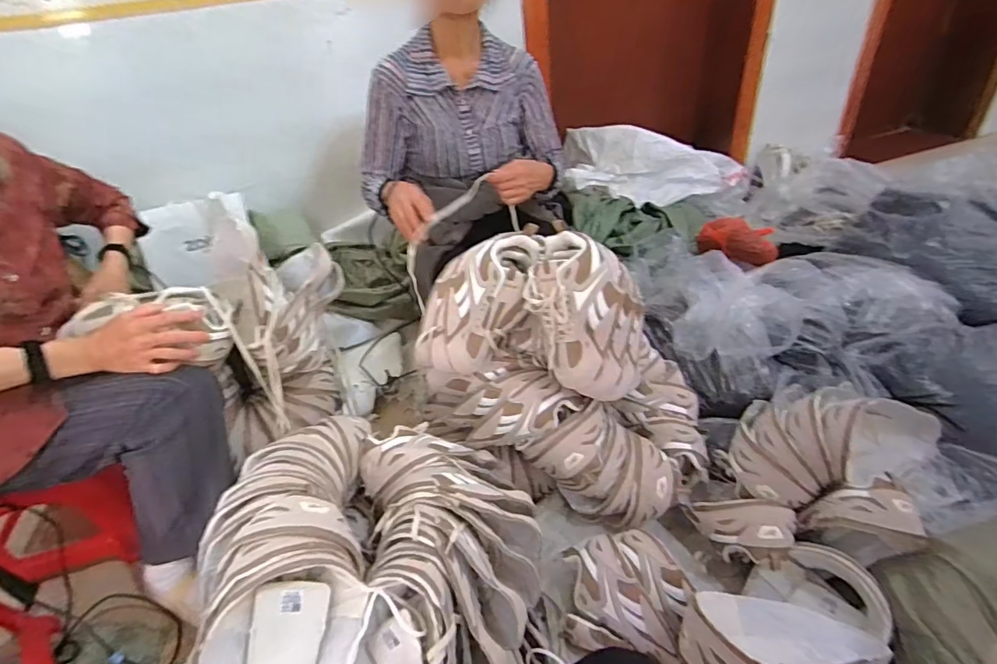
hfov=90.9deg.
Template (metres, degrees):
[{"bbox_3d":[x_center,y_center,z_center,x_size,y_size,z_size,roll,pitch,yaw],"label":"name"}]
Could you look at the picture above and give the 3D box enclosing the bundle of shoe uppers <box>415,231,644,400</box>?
[{"bbox_3d":[0.049,-0.031,0.844,0.374,0.231,0.155,4,38,15],"label":"bundle of shoe uppers"}]

